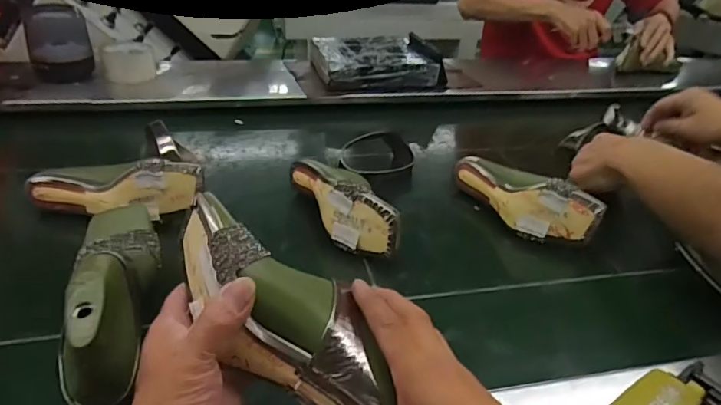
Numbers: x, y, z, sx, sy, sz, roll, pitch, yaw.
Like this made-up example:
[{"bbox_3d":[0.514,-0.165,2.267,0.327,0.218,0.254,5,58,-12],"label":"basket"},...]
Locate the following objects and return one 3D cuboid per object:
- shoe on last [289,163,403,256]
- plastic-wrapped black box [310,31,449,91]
[{"bbox_3d":[-0.028,-0.003,0.657,0.070,0.087,0.207,-11,36,-24],"label":"shoe on last"},{"bbox_3d":[0.027,-0.310,1.111,0.258,0.061,0.215,-7,34,-18],"label":"plastic-wrapped black box"}]

